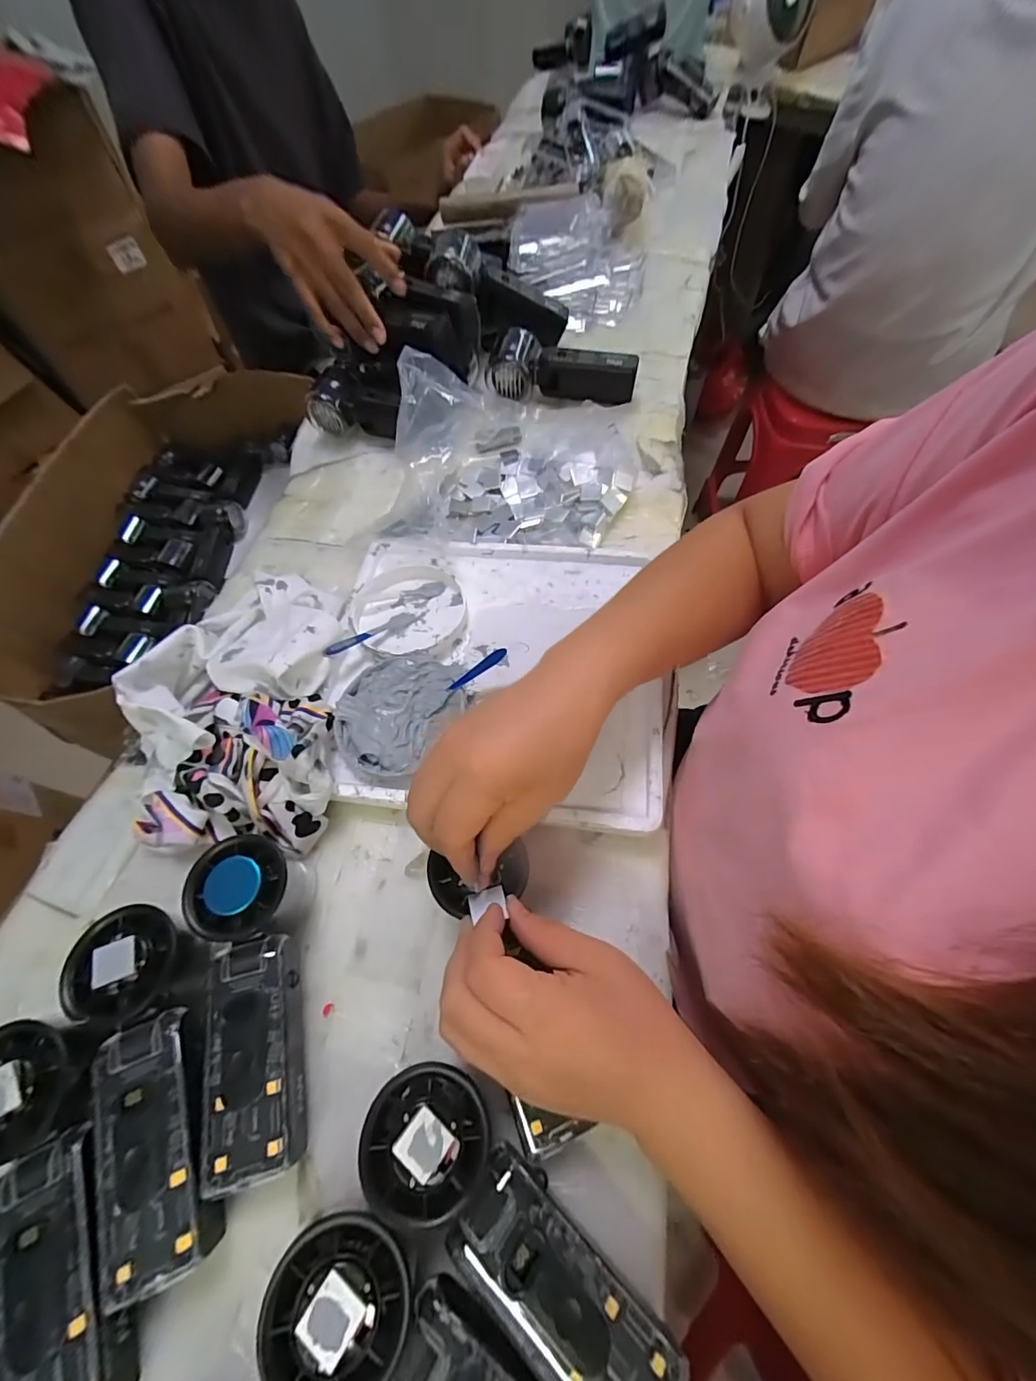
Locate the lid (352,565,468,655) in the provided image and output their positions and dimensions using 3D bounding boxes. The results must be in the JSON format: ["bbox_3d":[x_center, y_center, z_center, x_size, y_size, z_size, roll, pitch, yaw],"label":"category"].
[{"bbox_3d":[-0.097,-0.071,0.429,0.099,0.017,0.091,-2,62,3],"label":"lid"}]

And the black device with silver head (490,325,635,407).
[{"bbox_3d":[0.044,-0.356,0.544,0.172,0.053,0.043,14,64,11],"label":"black device with silver head"}]

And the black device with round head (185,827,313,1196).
[{"bbox_3d":[-0.154,0.174,0.280,0.052,0.052,0.166,-12,62,-2],"label":"black device with round head"}]

